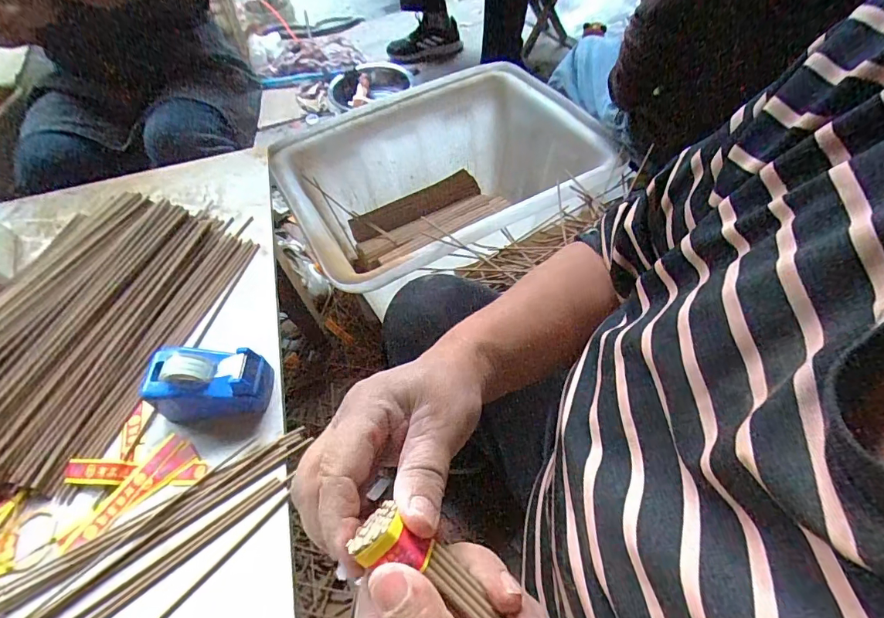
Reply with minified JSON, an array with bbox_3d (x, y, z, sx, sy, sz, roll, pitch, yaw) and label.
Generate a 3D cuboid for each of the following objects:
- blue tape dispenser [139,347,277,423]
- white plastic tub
[{"bbox_3d":[-0.219,0.070,0.429,0.102,0.058,0.055,-3,53,2],"label":"blue tape dispenser"},{"bbox_3d":[0.016,-0.236,0.950,0.608,0.231,0.416,-26,56,-13],"label":"white plastic tub"}]

